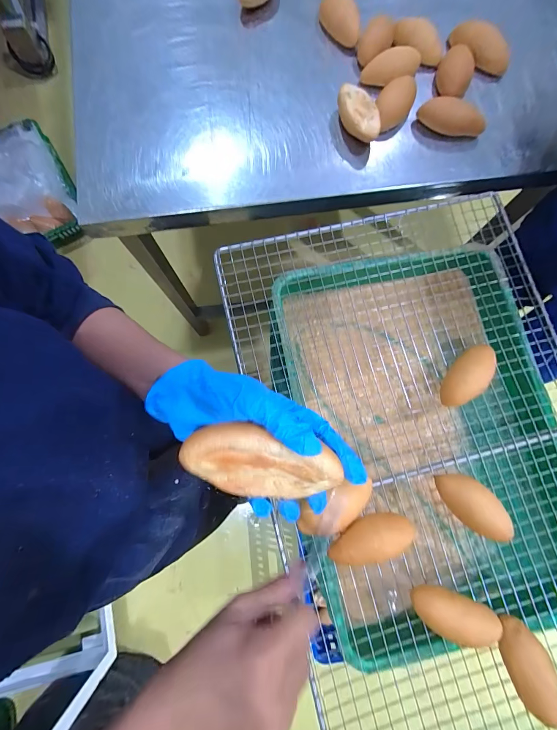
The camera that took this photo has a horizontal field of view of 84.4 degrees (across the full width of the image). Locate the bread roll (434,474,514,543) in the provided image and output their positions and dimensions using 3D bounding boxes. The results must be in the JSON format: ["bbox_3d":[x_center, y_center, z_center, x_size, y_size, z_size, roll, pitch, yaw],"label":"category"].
[{"bbox_3d":[0.288,0.205,0.448,0.124,0.039,0.061,42,80,7],"label":"bread roll"}]

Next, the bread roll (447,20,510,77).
[{"bbox_3d":[0.382,-0.598,0.583,0.127,0.050,0.040,35,80,5],"label":"bread roll"}]

